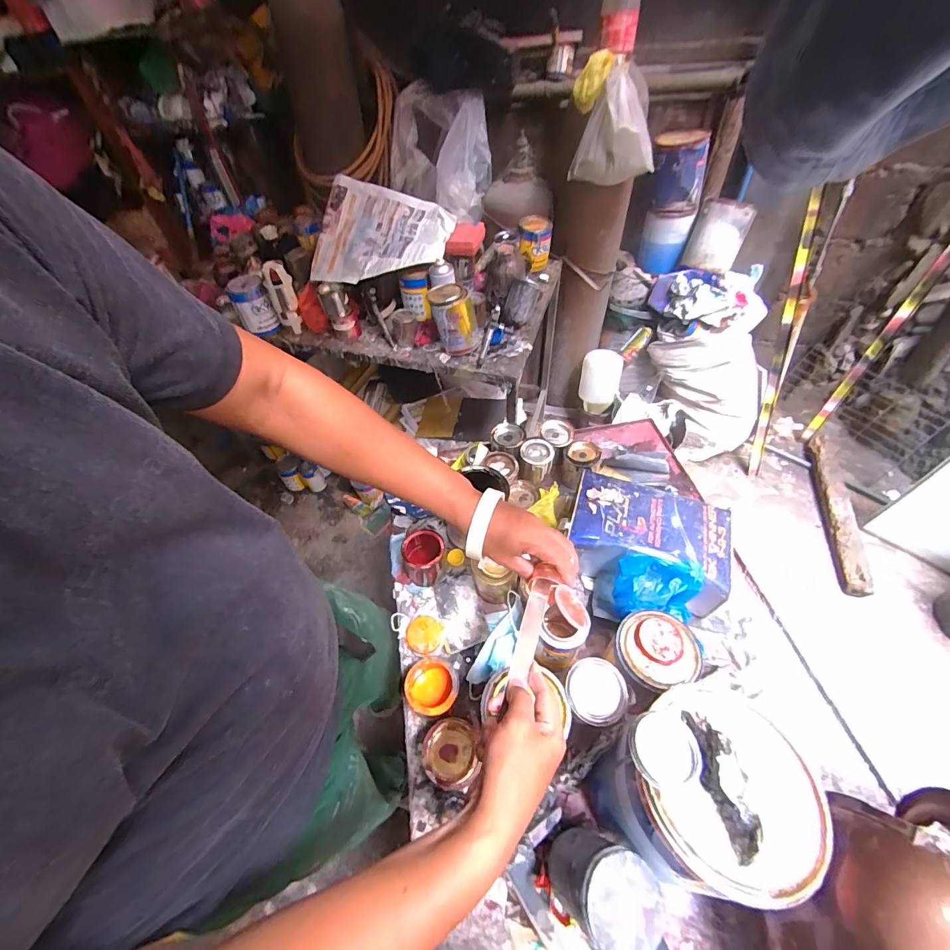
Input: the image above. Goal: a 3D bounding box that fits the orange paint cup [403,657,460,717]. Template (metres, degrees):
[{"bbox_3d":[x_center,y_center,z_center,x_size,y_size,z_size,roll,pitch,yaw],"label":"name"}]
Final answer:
[{"bbox_3d":[-0.057,0.312,0.596,0.069,0.073,0.070,-3,50,4],"label":"orange paint cup"}]

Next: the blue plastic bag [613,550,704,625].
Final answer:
[{"bbox_3d":[0.266,0.164,0.610,0.111,0.088,0.087,-2,50,4],"label":"blue plastic bag"}]

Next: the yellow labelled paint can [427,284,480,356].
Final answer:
[{"bbox_3d":[-0.053,-0.394,1.059,0.091,0.147,0.094,-3,50,4],"label":"yellow labelled paint can"}]

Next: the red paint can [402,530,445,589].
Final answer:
[{"bbox_3d":[-0.085,0.143,0.705,0.072,0.078,0.064,-35,56,-21],"label":"red paint can"}]

